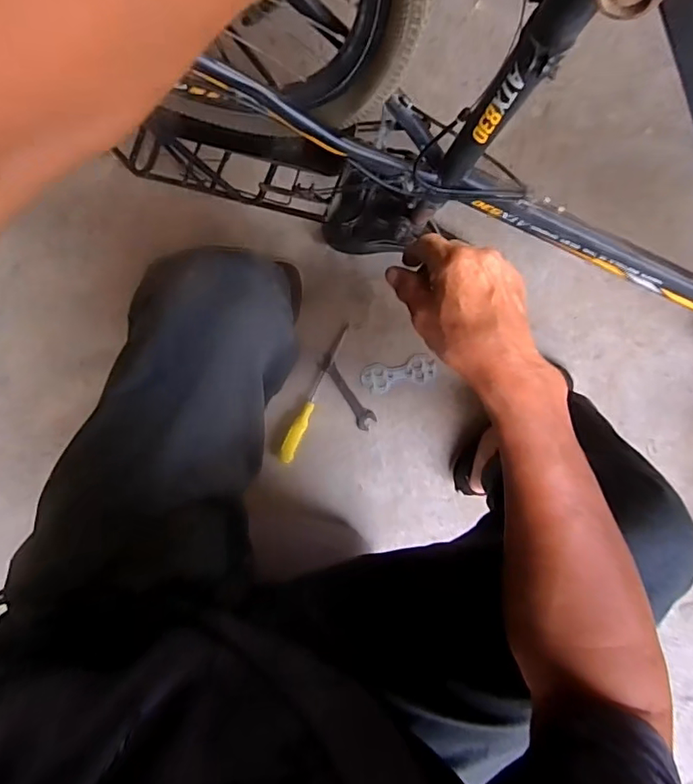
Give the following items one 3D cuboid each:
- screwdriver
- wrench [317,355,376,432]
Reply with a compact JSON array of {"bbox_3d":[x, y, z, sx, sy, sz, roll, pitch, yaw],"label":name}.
[{"bbox_3d":[-0.055,0.001,0.863,0.024,0.032,0.247,23,92,-1],"label":"screwdriver"},{"bbox_3d":[0.000,0.001,0.879,0.033,0.008,0.141,-36,92,1],"label":"wrench"}]

